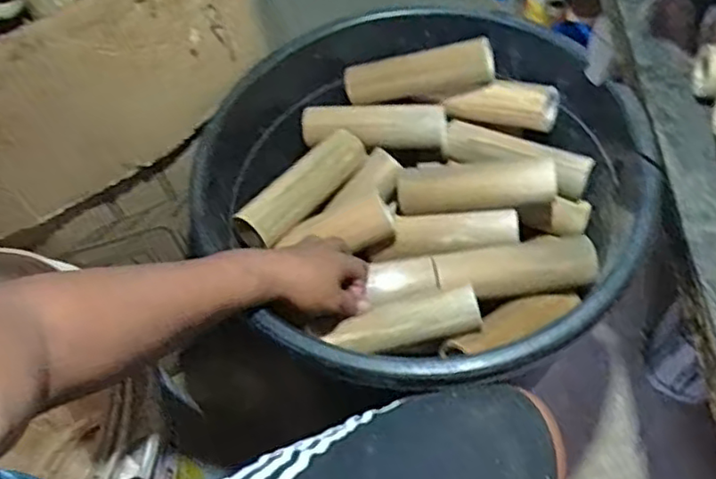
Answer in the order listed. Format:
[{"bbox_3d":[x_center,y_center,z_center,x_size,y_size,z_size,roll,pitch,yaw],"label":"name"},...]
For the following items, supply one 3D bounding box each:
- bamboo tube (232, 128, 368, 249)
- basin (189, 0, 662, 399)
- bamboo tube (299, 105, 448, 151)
[{"bbox_3d":[-0.062,-0.064,0.777,0.057,0.044,0.190,38,68,23],"label":"bamboo tube"},{"bbox_3d":[0.072,-0.056,0.743,0.459,0.148,0.465,-2,58,3],"label":"basin"},{"bbox_3d":[0.021,-0.143,0.853,0.183,0.045,0.050,-1,58,3],"label":"bamboo tube"}]

